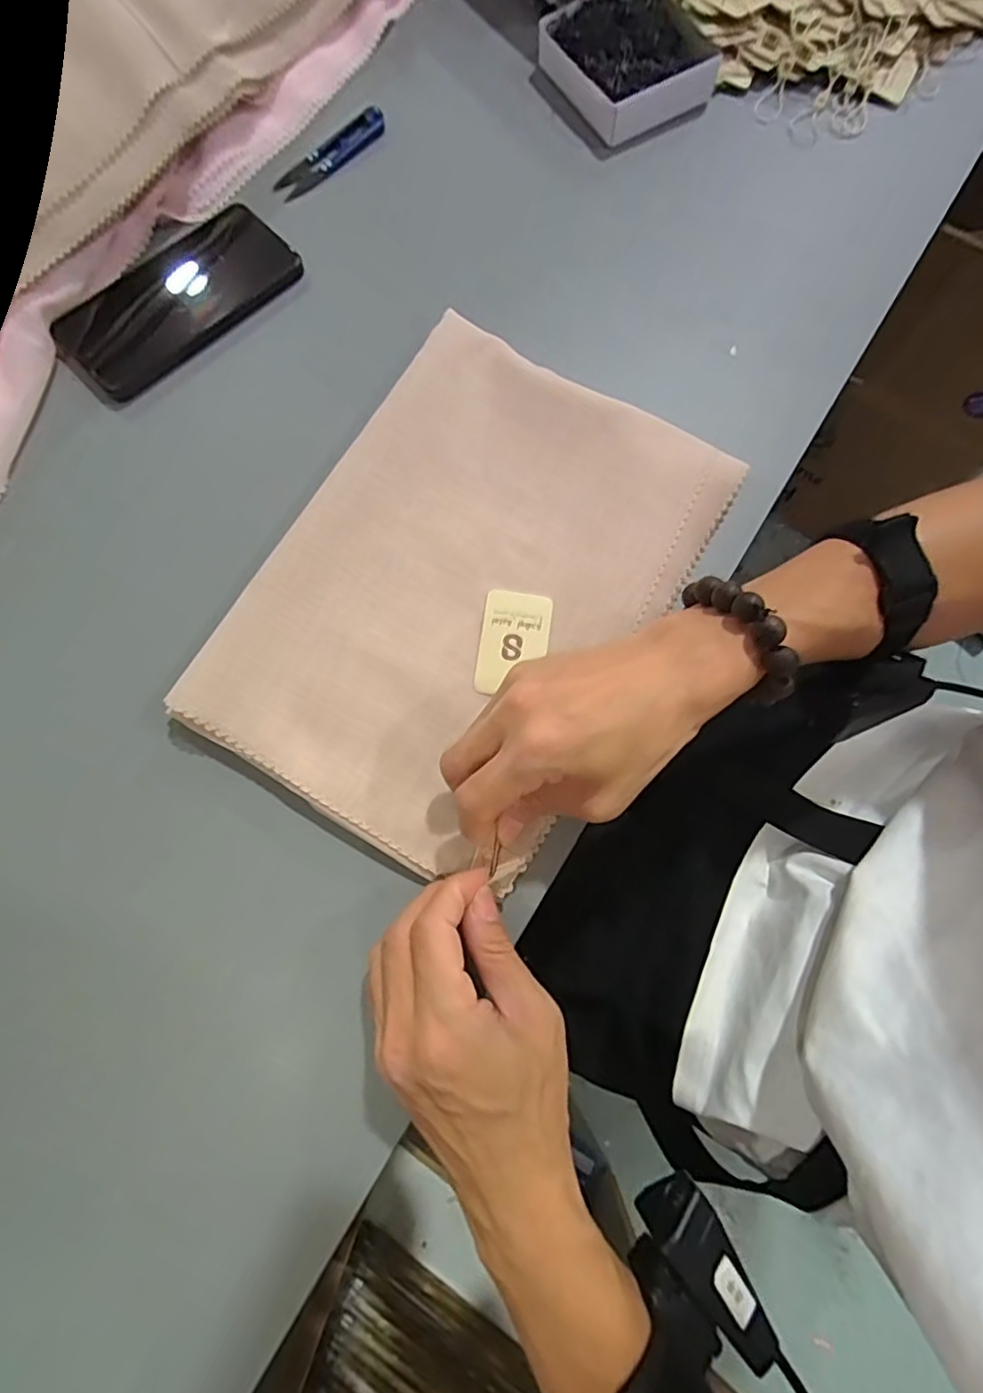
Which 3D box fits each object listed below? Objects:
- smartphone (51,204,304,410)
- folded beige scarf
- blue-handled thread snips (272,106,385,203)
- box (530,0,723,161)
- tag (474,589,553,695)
[{"bbox_3d":[-0.224,-0.281,0.421,0.170,0.014,0.084,-44,80,-10],"label":"smartphone"},{"bbox_3d":[-0.012,-0.066,0.352,0.209,0.022,0.303,30,78,7],"label":"folded beige scarf"},{"bbox_3d":[-0.121,-0.411,0.453,0.027,0.008,0.103,44,80,10],"label":"blue-handled thread snips"},{"bbox_3d":[0.101,-0.486,0.452,0.114,0.034,0.112,-34,78,-8],"label":"box"},{"bbox_3d":[0.013,-0.033,0.351,0.039,0.004,0.063,8,76,2],"label":"tag"}]

